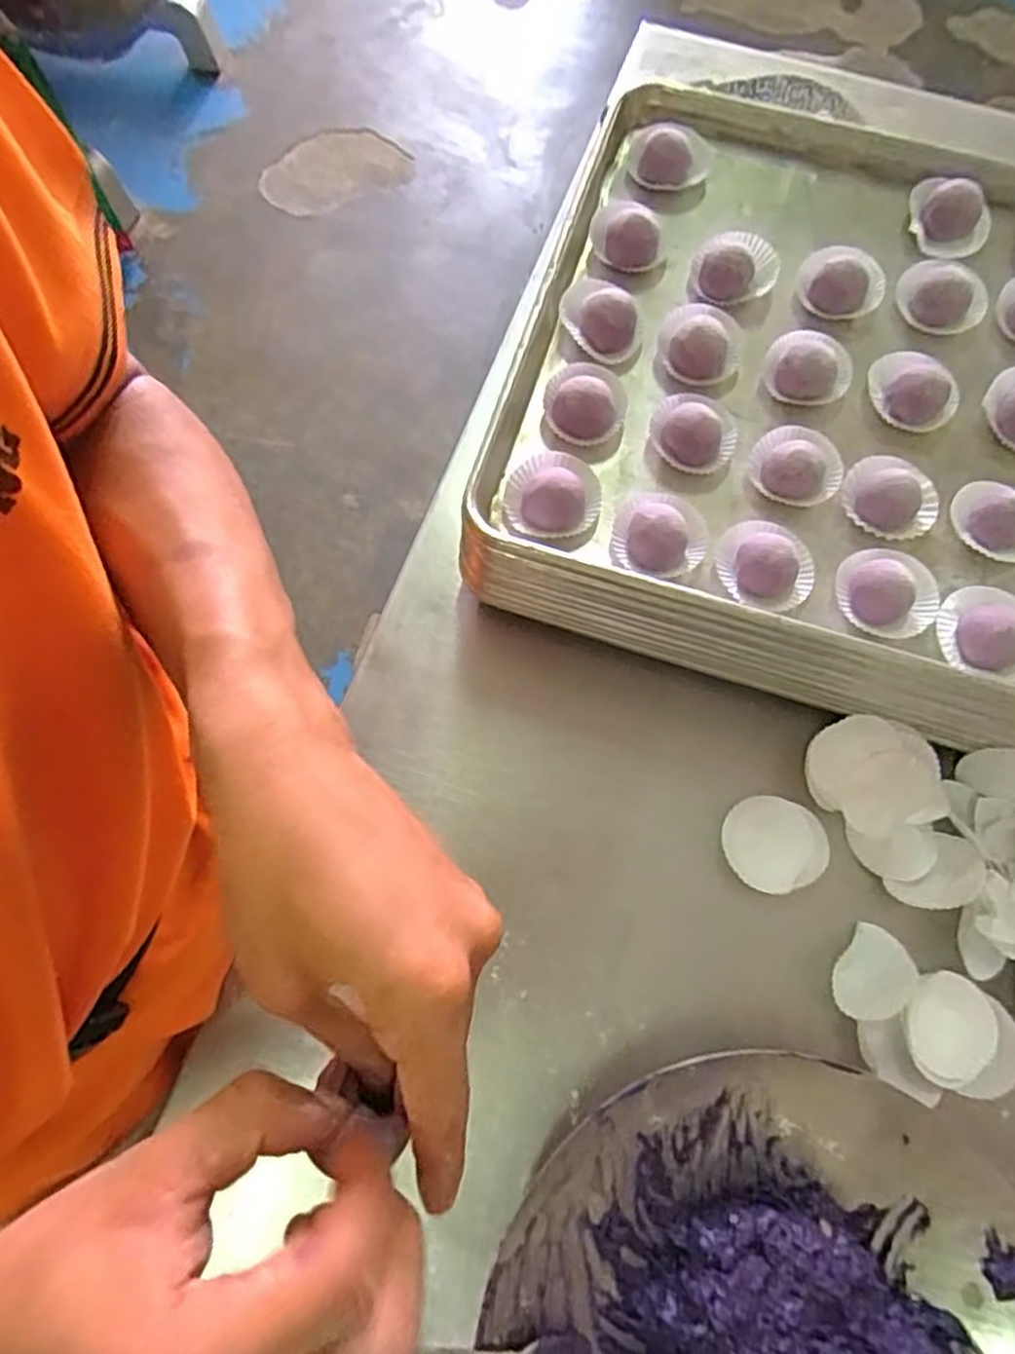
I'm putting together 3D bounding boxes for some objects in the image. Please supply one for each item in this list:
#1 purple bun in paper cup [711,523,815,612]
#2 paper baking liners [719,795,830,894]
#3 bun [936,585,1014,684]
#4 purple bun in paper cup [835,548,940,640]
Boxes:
[{"bbox_3d":[0.159,-0.072,0.464,0.056,0.029,0.053,2,72,0],"label":"purple bun in paper cup"},{"bbox_3d":[0.176,0.112,0.502,0.065,0.021,0.058,12,72,3],"label":"paper baking liners"},{"bbox_3d":[0.290,-0.027,0.451,0.054,0.030,0.061,-29,75,-10],"label":"bun"},{"bbox_3d":[0.232,-0.052,0.459,0.056,0.028,0.057,0,72,-1],"label":"purple bun in paper cup"}]

